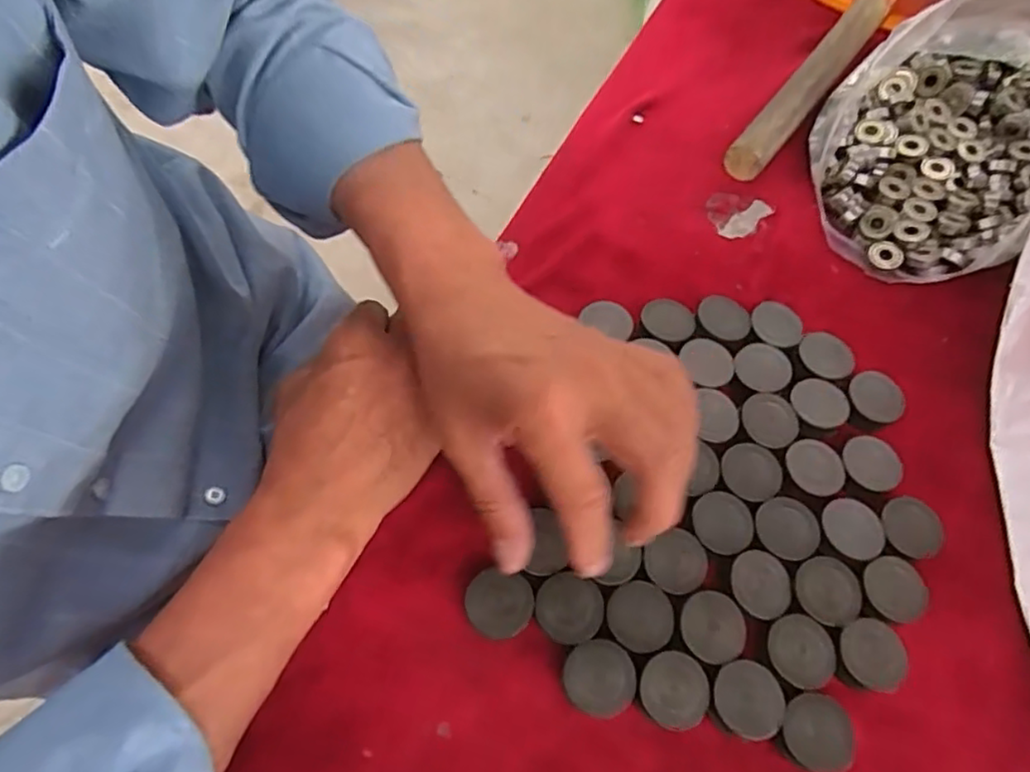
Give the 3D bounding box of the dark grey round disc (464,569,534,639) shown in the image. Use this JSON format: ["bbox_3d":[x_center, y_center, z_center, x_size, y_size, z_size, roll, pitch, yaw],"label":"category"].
[{"bbox_3d":[-0.008,0.107,0.317,0.032,0.016,0.028,12,62,2],"label":"dark grey round disc"}]

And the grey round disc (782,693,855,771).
[{"bbox_3d":[0.137,0.161,0.302,0.031,0.018,0.031,2,62,-3],"label":"grey round disc"}]

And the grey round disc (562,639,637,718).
[{"bbox_3d":[0.039,0.136,0.305,0.032,0.019,0.031,2,62,-3],"label":"grey round disc"}]

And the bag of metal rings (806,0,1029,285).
[{"bbox_3d":[0.300,-0.188,0.430,0.156,0.128,0.214,32,65,13],"label":"bag of metal rings"}]

